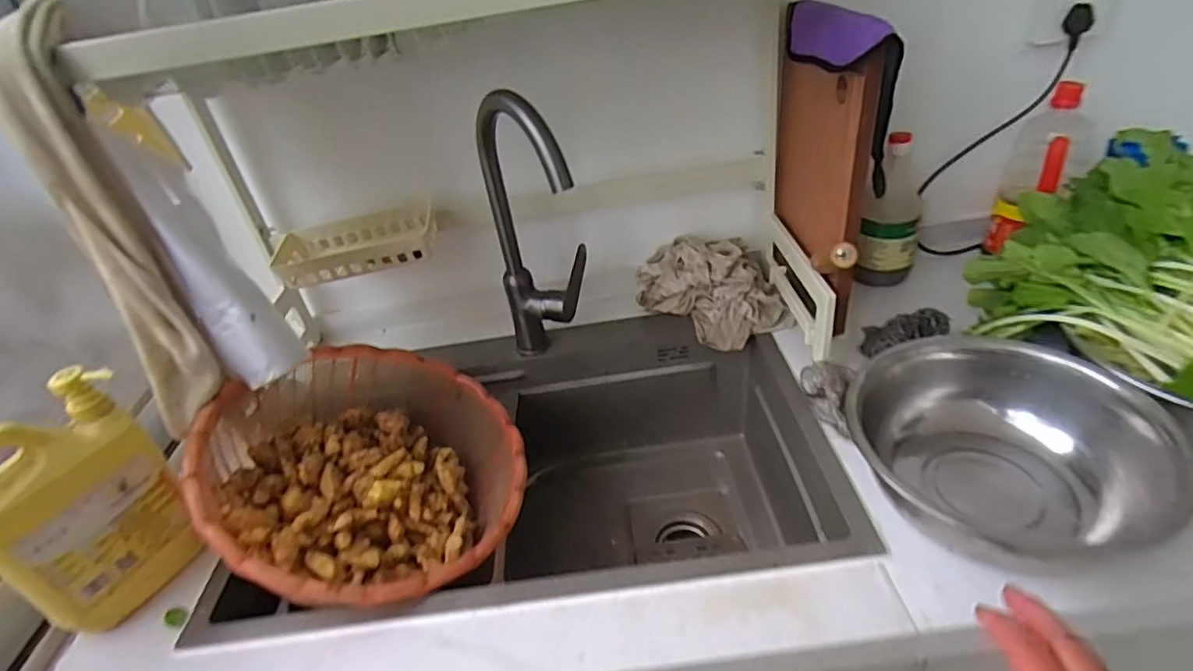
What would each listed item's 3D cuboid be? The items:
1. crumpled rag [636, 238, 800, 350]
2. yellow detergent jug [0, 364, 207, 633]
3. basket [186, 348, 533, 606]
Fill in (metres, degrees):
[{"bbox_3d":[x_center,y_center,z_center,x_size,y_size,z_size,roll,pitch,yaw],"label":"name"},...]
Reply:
[{"bbox_3d":[0.166,-0.073,0.873,0.204,0.092,0.165,-2,36,5],"label":"crumpled rag"},{"bbox_3d":[-0.481,0.160,0.561,0.064,0.216,0.139,10,39,21],"label":"yellow detergent jug"},{"bbox_3d":[-0.273,0.173,0.709,0.341,0.140,0.361,7,33,-27],"label":"basket"}]

